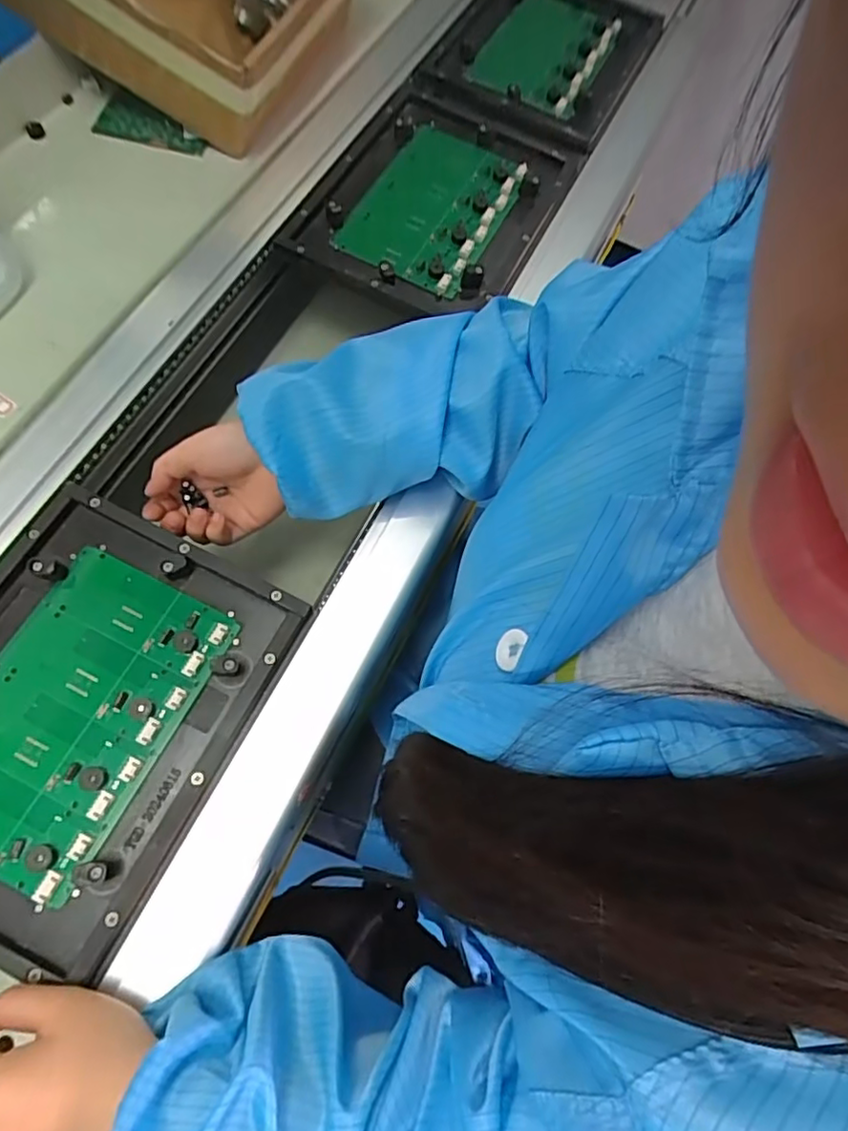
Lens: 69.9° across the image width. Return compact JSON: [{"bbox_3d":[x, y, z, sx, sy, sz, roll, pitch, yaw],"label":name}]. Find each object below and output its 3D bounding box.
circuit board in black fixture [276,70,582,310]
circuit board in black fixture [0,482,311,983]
[{"bbox_3d":[0.022,-0.372,0.590,0.215,0.024,0.331,18,61,8],"label":"circuit board in black fixture"},{"bbox_3d":[-0.213,0.086,0.369,0.198,0.025,0.238,24,72,5],"label":"circuit board in black fixture"}]

